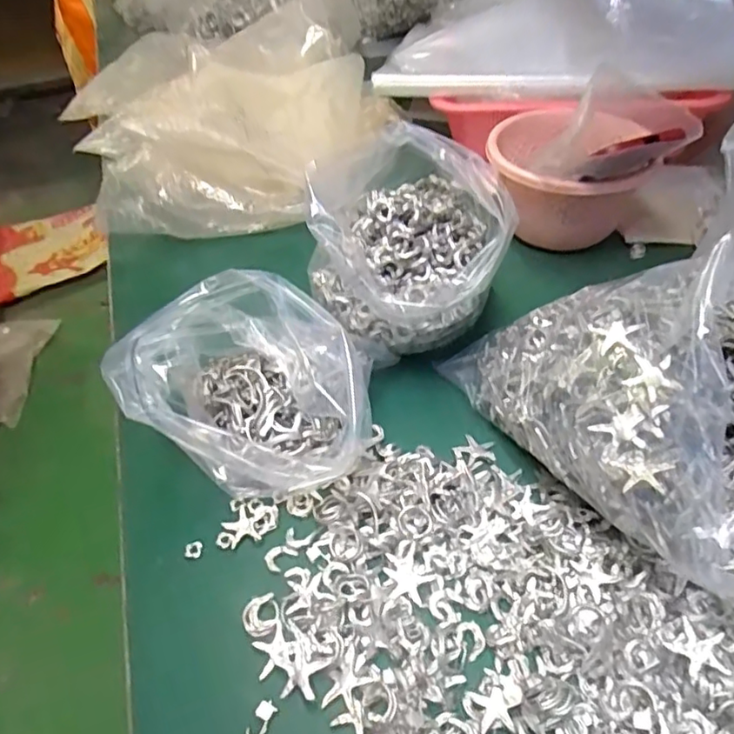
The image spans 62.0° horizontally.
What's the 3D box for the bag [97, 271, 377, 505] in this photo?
[{"bbox_3d":[-0.077,0.014,0.395,0.144,0.109,0.103,9,47,13],"label":"bag"}]

